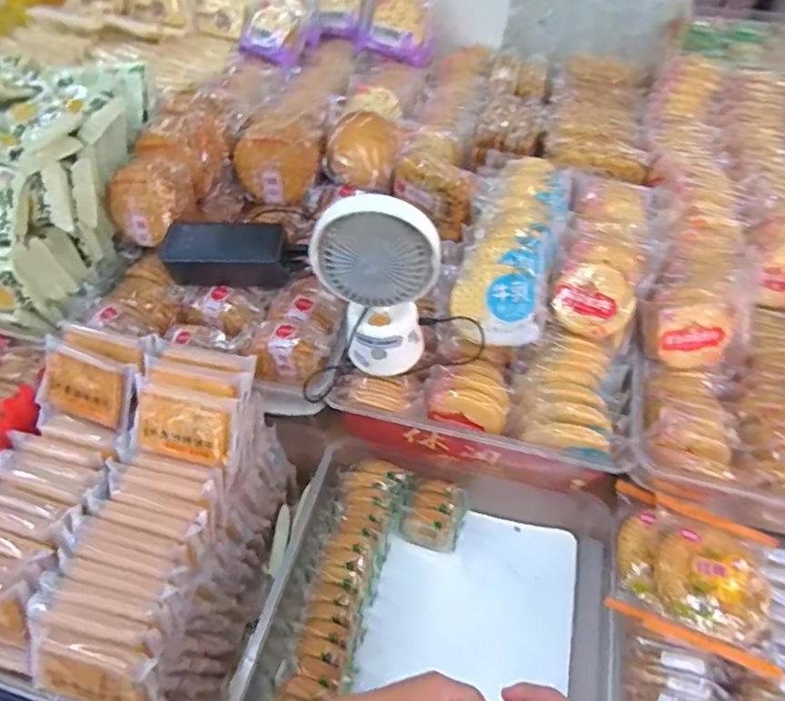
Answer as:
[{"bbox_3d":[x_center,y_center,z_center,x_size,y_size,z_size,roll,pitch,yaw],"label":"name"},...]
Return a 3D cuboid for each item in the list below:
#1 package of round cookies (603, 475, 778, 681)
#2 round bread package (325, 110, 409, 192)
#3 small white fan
[{"bbox_3d":[0.278,0.203,0.501,0.149,0.039,0.128,17,56,13],"label":"package of round cookies"},{"bbox_3d":[-0.035,-0.241,0.667,0.096,0.078,0.046,7,54,6],"label":"round bread package"},{"bbox_3d":[-0.012,-0.051,0.488,0.105,0.165,0.060,-6,54,-4],"label":"small white fan"}]

